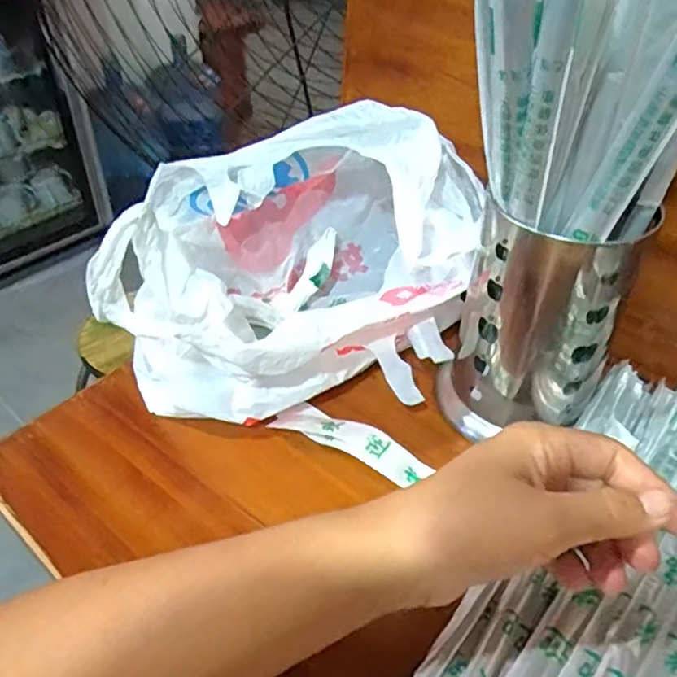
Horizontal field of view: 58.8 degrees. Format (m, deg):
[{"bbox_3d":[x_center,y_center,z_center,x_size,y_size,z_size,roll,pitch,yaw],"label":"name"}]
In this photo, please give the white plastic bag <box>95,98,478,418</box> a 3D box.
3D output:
[{"bbox_3d":[-0.021,-0.054,0.432,0.212,0.162,0.218,8,42,7],"label":"white plastic bag"}]

